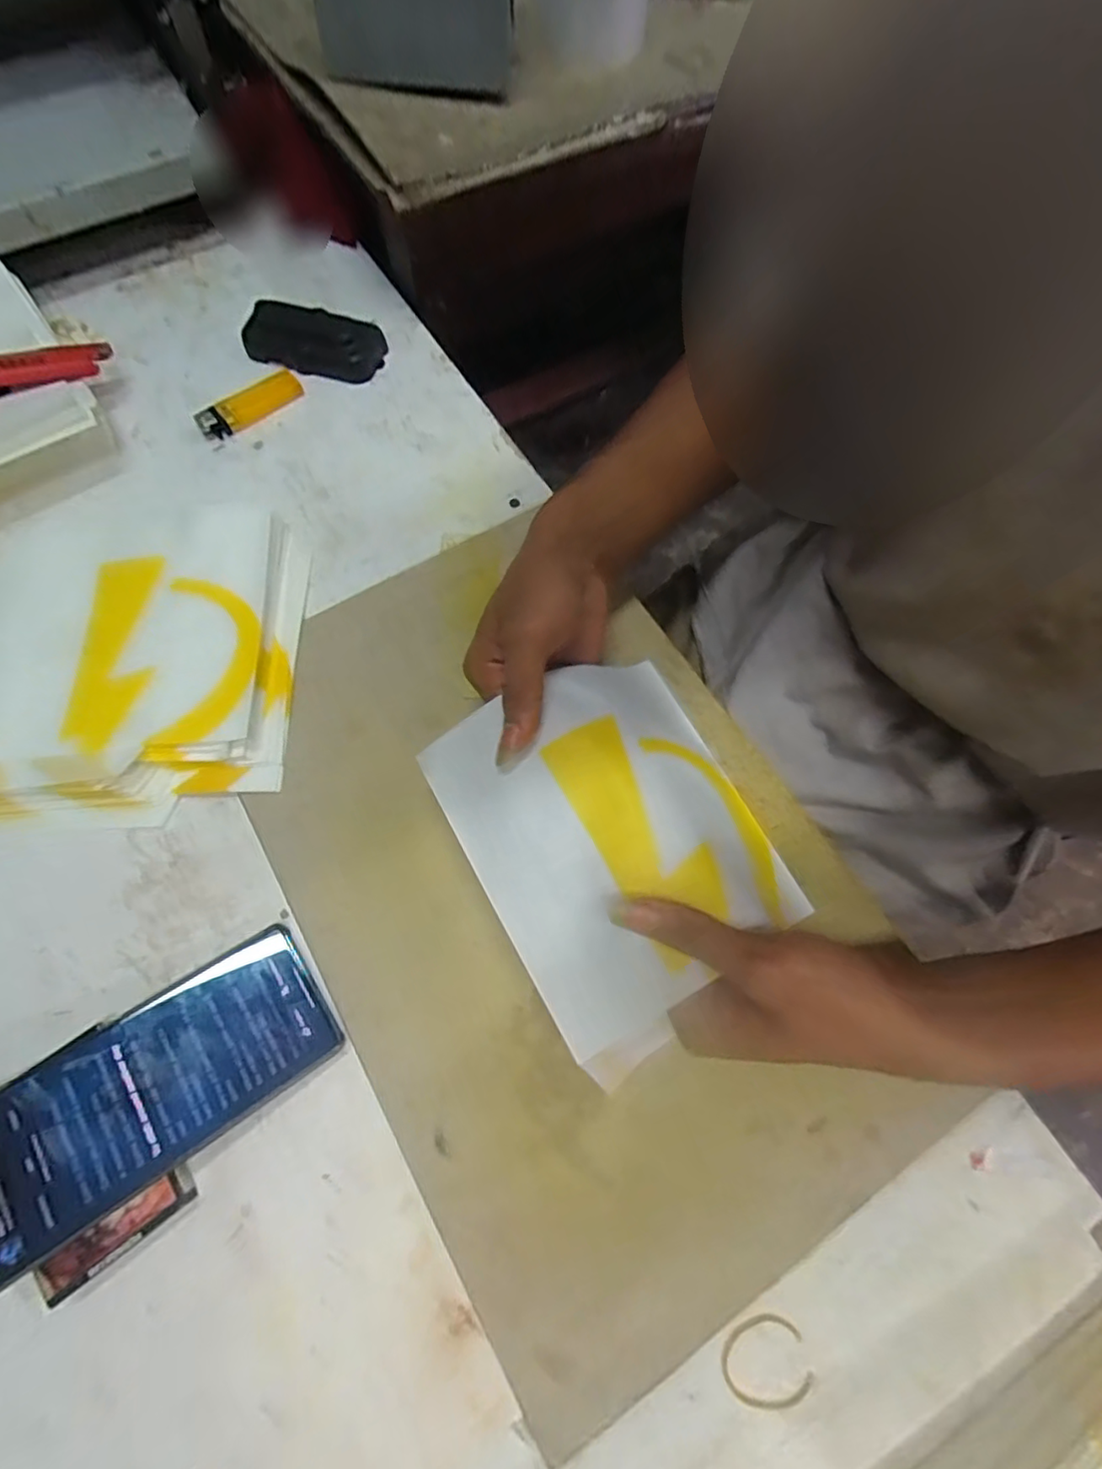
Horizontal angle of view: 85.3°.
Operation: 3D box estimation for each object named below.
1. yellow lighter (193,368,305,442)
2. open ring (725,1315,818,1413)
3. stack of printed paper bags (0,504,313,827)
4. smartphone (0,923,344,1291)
[{"bbox_3d":[-0.225,-0.246,0.447,0.080,0.013,0.026,-36,75,-12],"label":"yellow lighter"},{"bbox_3d":[0.099,0.289,0.273,0.038,0.004,0.034,-16,72,-6],"label":"open ring"},{"bbox_3d":[-0.268,-0.052,0.373,0.207,0.021,0.207,0,71,-1],"label":"stack of printed paper bags"},{"bbox_3d":[-0.194,0.169,0.289,0.163,0.007,0.076,-30,73,-22],"label":"smartphone"}]

